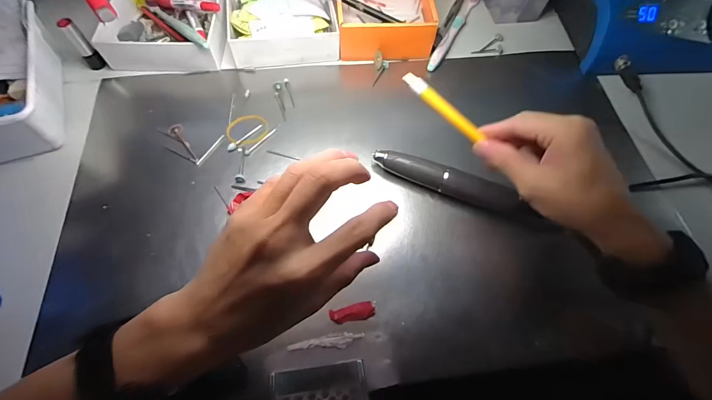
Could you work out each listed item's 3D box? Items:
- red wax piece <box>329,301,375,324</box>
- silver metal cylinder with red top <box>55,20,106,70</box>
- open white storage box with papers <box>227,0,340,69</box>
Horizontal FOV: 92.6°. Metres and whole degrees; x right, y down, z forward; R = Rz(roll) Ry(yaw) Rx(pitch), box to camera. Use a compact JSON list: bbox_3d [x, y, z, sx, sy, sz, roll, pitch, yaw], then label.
[{"bbox_3d":[-0.003,0.100,0.300,0.039,0.004,0.014,-9,65,-7],"label":"red wax piece"},{"bbox_3d":[-0.323,-0.183,0.402,0.020,0.058,0.018,41,69,16],"label":"silver metal cylinder with red top"},{"bbox_3d":[-0.097,-0.248,0.446,0.135,0.038,0.146,-10,65,-7],"label":"open white storage box with papers"}]

